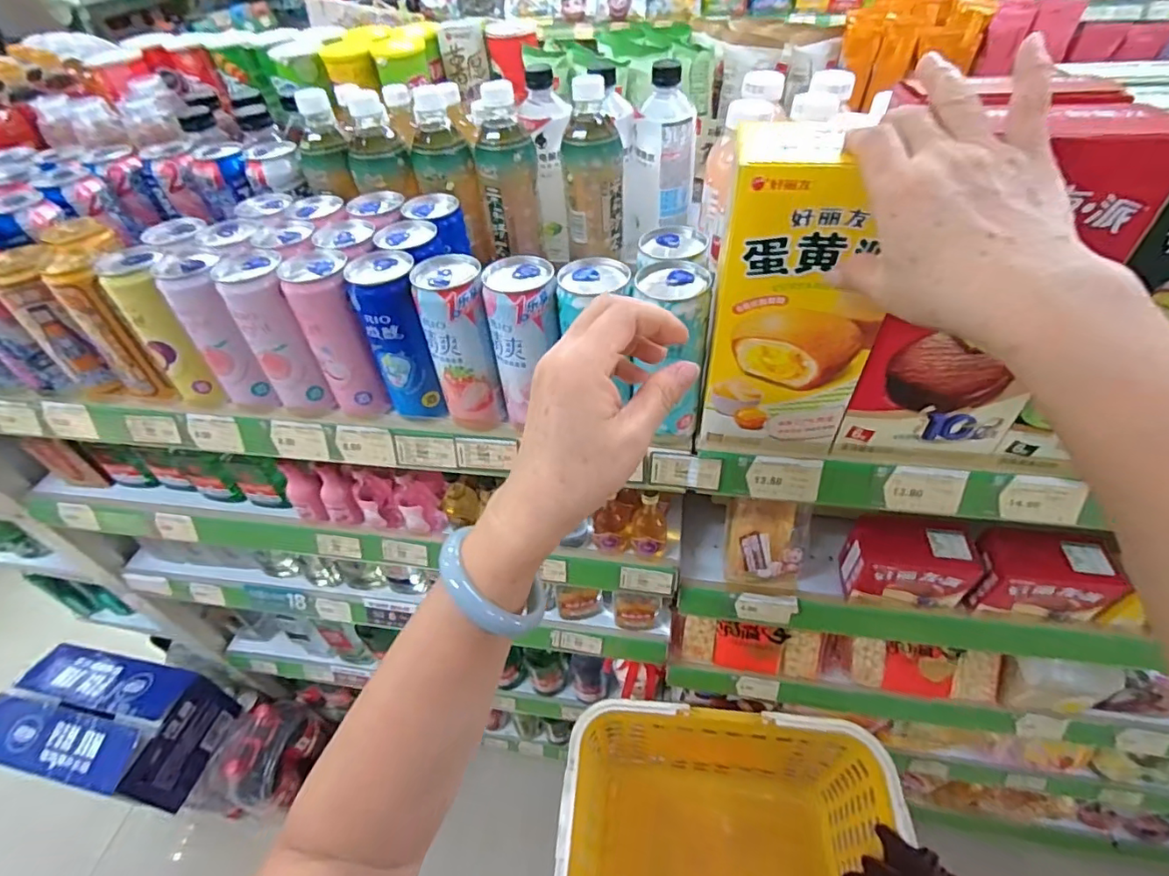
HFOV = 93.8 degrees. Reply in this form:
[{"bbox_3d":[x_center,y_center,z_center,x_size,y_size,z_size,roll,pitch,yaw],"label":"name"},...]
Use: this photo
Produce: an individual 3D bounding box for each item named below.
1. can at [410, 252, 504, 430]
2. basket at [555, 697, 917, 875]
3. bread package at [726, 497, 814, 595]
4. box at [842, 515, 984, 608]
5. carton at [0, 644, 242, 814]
[{"bbox_3d":[-0.103,-0.074,0.465,0.049,0.146,0.057,-16,47,-11],"label":"can"},{"bbox_3d":[0.196,0.589,0.807,0.438,0.297,0.294,1,46,4],"label":"basket"},{"bbox_3d":[0.206,0.120,0.627,0.083,0.106,0.040,5,11,5],"label":"bread package"},{"bbox_3d":[0.349,0.135,0.592,0.126,0.080,0.063,2,46,6],"label":"box"},{"bbox_3d":[-0.982,0.590,1.136,0.394,0.180,0.224,7,47,10],"label":"carton"}]

